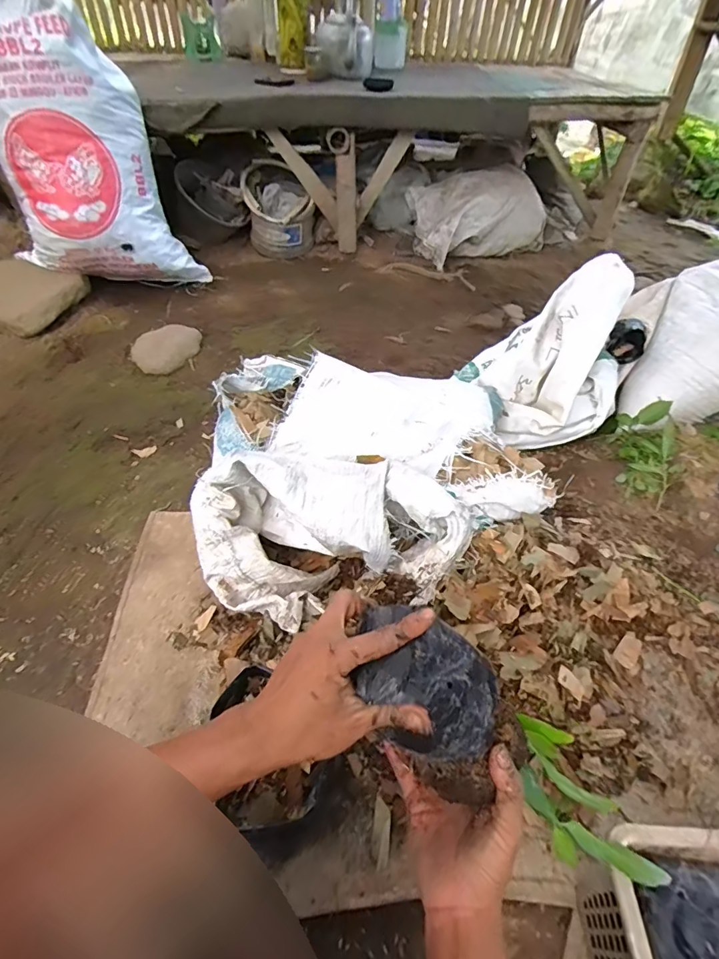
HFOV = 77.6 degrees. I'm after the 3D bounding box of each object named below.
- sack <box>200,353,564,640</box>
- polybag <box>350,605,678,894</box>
[{"bbox_3d":[0.027,-0.012,0.789,0.590,0.214,0.478,-1,47,-3],"label":"sack"},{"bbox_3d":[0.118,0.222,0.388,0.298,0.094,0.101,45,49,-15],"label":"polybag"}]

